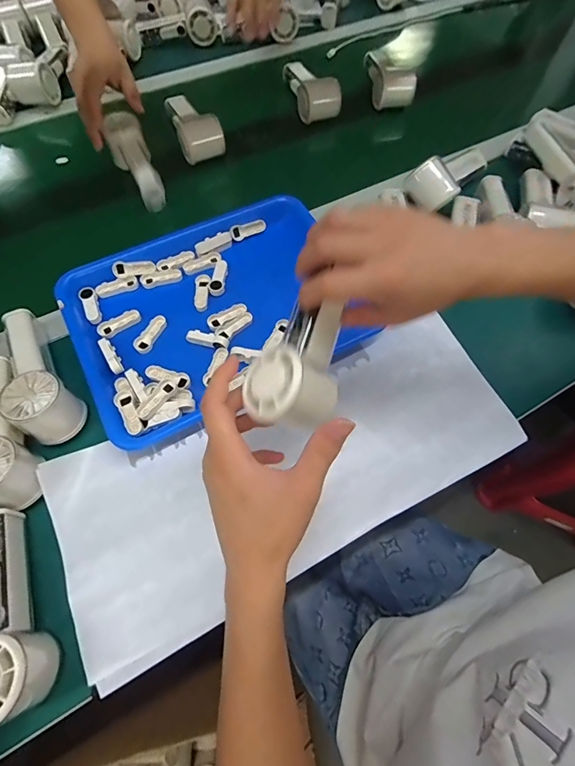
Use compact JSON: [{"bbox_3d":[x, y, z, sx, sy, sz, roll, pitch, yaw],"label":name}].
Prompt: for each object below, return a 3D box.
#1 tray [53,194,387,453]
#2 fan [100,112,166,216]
[{"bbox_3d":[-0.087,-0.092,0.444,0.323,0.028,0.247,-27,72,-13],"label":"tray"},{"bbox_3d":[-0.216,-0.318,0.536,0.053,0.050,0.138,-27,84,-13],"label":"fan"}]

